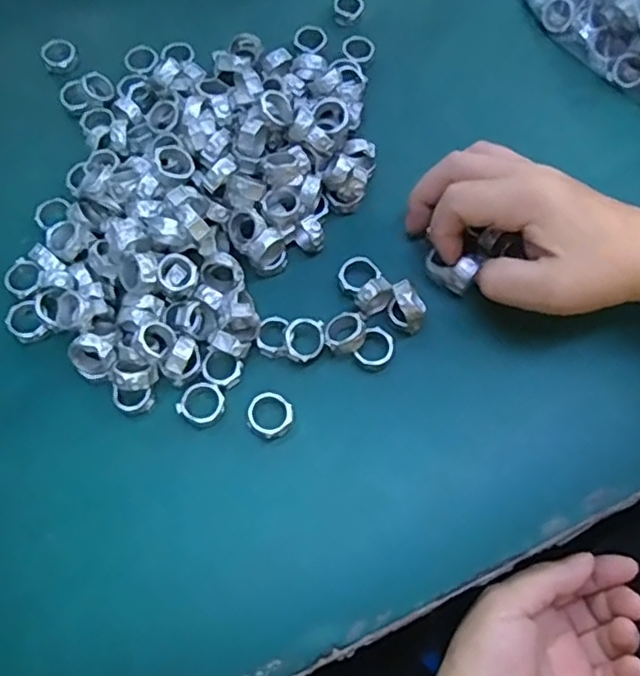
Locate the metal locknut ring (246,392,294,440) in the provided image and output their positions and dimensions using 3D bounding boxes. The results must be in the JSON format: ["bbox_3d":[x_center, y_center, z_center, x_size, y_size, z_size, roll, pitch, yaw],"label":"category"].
[{"bbox_3d":[-0.025,0.039,0.324,0.022,0.006,0.023,0,68,0],"label":"metal locknut ring"}]

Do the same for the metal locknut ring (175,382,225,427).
[{"bbox_3d":[-0.060,0.034,0.326,0.023,0.004,0.022,0,68,0],"label":"metal locknut ring"}]

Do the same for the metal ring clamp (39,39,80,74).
[{"bbox_3d":[-0.173,-0.188,0.422,0.022,0.005,0.025,-29,70,-11],"label":"metal ring clamp"}]

